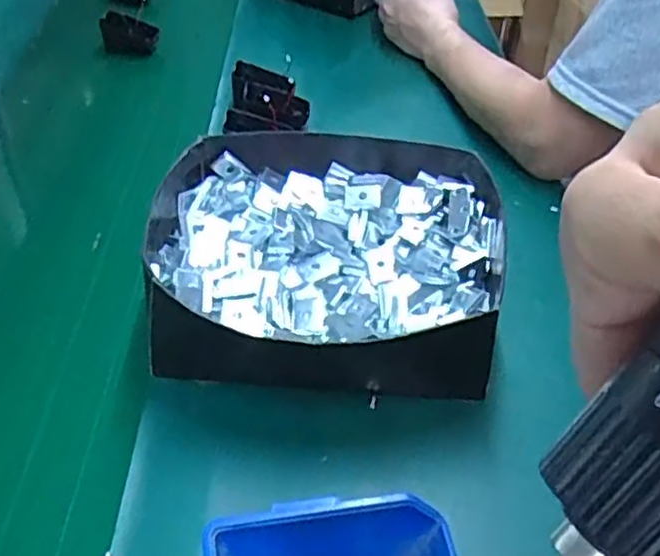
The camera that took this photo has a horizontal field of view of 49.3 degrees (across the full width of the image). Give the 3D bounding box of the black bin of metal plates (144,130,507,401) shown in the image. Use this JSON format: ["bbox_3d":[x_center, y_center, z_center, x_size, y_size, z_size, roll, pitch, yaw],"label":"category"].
[{"bbox_3d":[-0.004,-0.013,0.530,0.248,0.078,0.238,7,41,5],"label":"black bin of metal plates"}]

